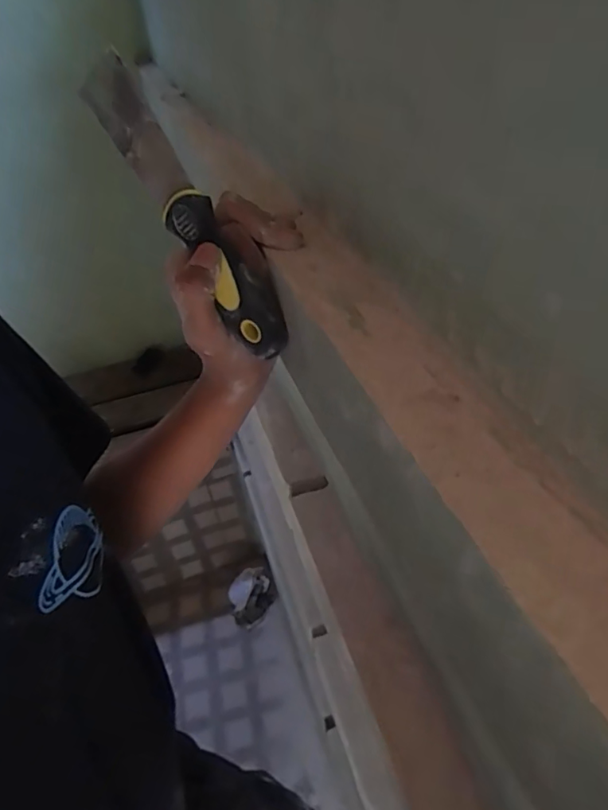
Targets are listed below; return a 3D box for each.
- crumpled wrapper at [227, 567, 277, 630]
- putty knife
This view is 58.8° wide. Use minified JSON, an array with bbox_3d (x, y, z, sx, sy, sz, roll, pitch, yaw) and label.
[{"bbox_3d":[-0.166,0.591,1.662,0.120,0.081,0.153,8,40,19],"label":"crumpled wrapper"},{"bbox_3d":[-0.066,-0.114,0.323,0.026,0.188,0.036,-37,5,-33],"label":"putty knife"}]

